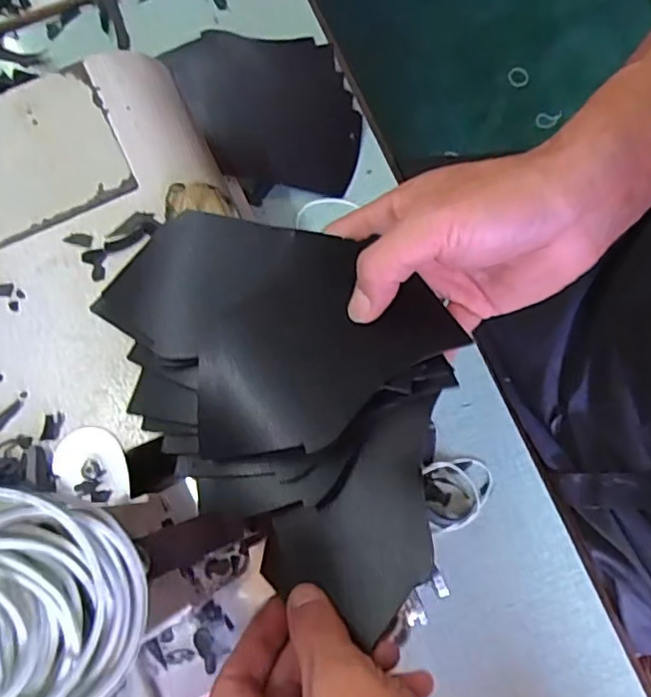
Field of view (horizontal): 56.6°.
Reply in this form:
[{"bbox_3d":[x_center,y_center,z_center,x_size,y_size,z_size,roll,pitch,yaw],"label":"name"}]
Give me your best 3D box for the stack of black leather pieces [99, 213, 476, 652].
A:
[{"bbox_3d":[-0.017,0.014,0.294,0.206,0.033,0.140,40,79,8],"label":"stack of black leather pieces"}]

